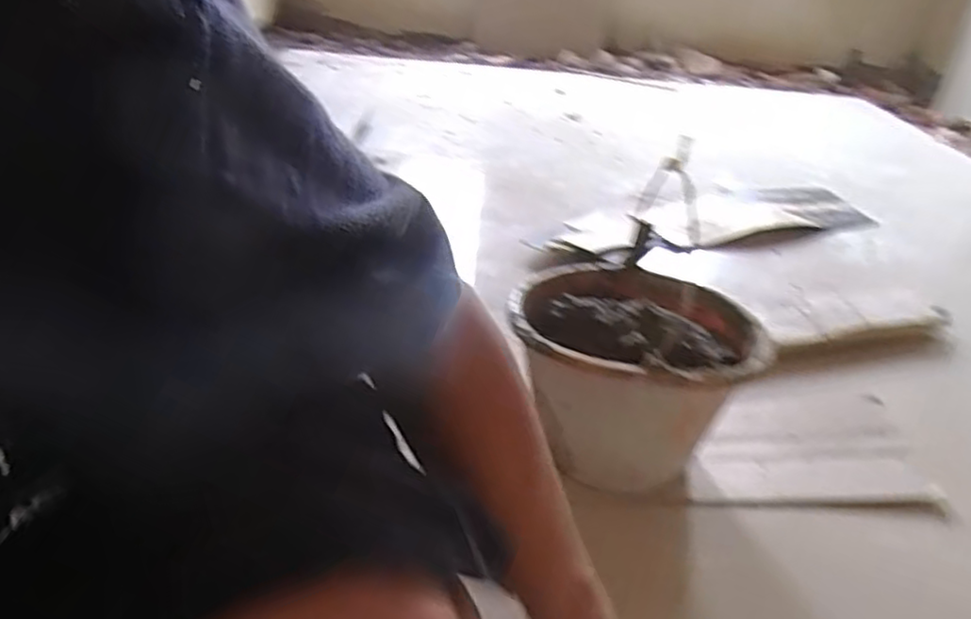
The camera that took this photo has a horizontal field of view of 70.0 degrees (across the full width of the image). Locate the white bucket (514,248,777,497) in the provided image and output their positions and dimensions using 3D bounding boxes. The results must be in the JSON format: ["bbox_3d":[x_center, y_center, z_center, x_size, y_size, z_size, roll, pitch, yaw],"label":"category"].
[{"bbox_3d":[0.172,0.091,0.849,0.257,0.200,0.257,4,30,-3],"label":"white bucket"}]

